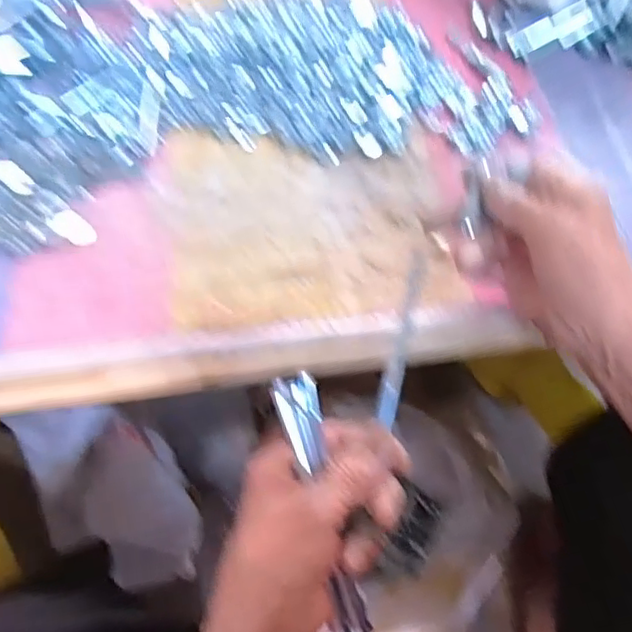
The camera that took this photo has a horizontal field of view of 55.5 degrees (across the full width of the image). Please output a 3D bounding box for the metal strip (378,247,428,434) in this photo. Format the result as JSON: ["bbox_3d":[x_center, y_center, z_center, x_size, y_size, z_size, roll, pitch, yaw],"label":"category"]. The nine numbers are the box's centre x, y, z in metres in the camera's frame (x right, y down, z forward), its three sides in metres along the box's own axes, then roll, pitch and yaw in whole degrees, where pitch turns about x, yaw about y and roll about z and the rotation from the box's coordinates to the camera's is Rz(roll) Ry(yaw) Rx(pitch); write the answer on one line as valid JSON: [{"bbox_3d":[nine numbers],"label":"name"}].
[{"bbox_3d":[0.049,0.013,0.341,0.011,0.007,0.100,12,74,7],"label":"metal strip"}]

